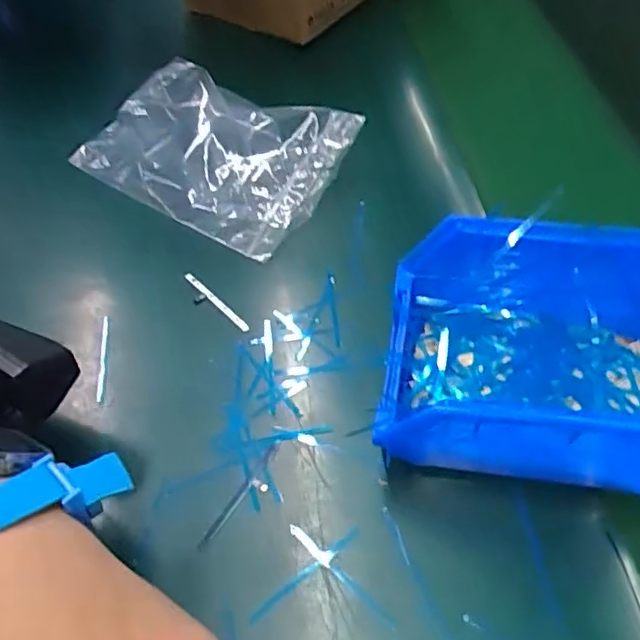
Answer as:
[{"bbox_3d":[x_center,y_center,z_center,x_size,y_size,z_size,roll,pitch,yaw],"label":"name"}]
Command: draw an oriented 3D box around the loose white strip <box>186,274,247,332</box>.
[{"bbox_3d":[-0.062,-0.011,0.374,0.005,0.004,0.058,-38,59,-24],"label":"loose white strip"}]

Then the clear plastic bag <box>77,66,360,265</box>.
[{"bbox_3d":[-0.079,-0.123,0.439,0.185,0.033,0.119,26,57,21],"label":"clear plastic bag"}]

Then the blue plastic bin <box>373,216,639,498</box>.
[{"bbox_3d":[0.101,0.019,0.289,0.132,0.079,0.104,7,53,8],"label":"blue plastic bin"}]

